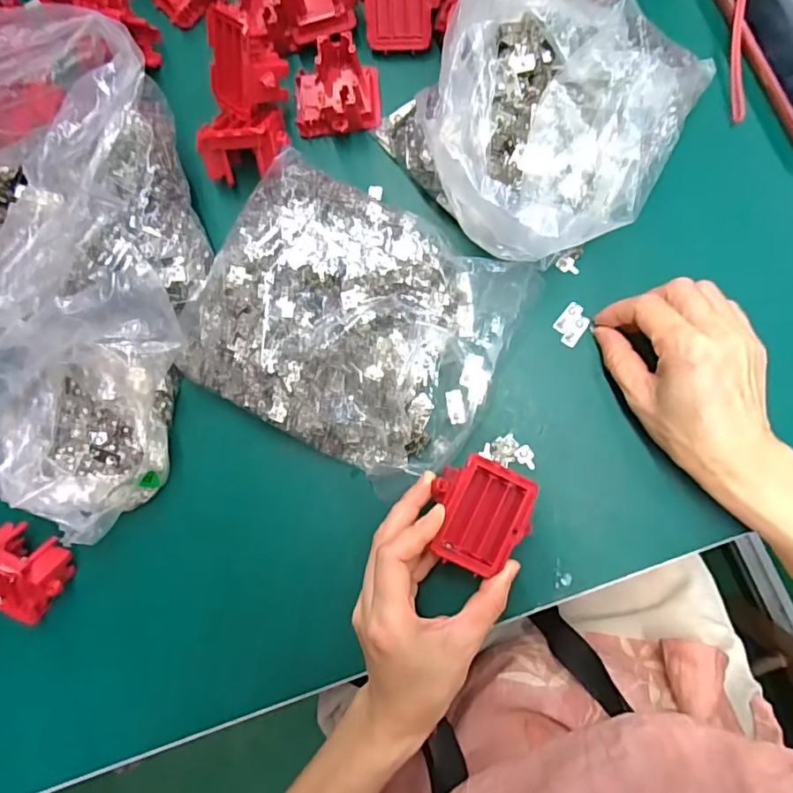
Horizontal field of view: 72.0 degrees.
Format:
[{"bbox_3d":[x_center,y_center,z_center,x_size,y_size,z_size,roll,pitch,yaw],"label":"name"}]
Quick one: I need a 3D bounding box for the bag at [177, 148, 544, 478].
[{"bbox_3d":[-0.032,-0.052,0.379,0.212,0.052,0.177,27,86,9],"label":"bag"}]

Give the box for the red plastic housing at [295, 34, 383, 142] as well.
[{"bbox_3d":[-0.046,-0.233,0.413,0.063,0.034,0.064,0,82,7],"label":"red plastic housing"}]

